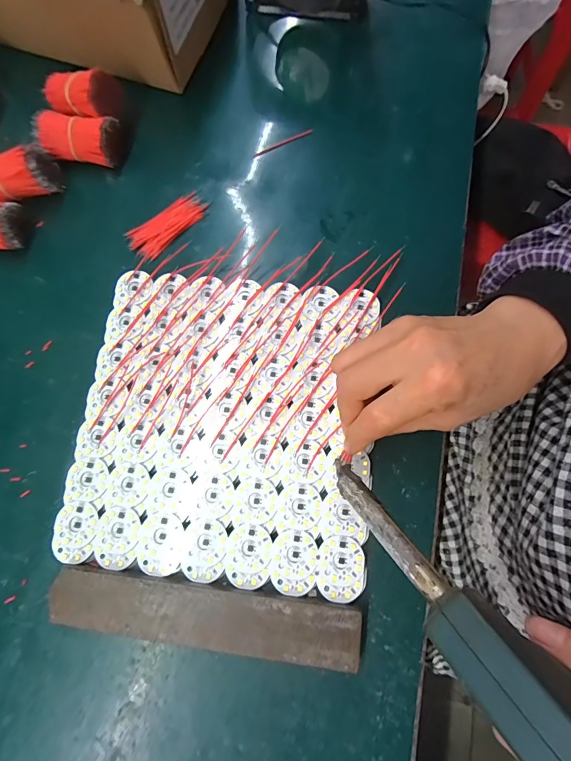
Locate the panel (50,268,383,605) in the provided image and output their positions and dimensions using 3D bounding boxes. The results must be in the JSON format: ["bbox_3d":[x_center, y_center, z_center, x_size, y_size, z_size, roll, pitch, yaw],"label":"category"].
[{"bbox_3d":[-0.045,0.028,0.283,0.210,0.010,0.221,5,76,3],"label":"panel"}]

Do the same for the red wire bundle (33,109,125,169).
[{"bbox_3d":[-0.184,-0.217,0.338,0.068,0.035,0.036,10,76,5],"label":"red wire bundle"}]

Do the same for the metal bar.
[{"bbox_3d":[-0.053,0.152,0.246,0.198,0.017,0.035,7,76,4],"label":"metal bar"}]

